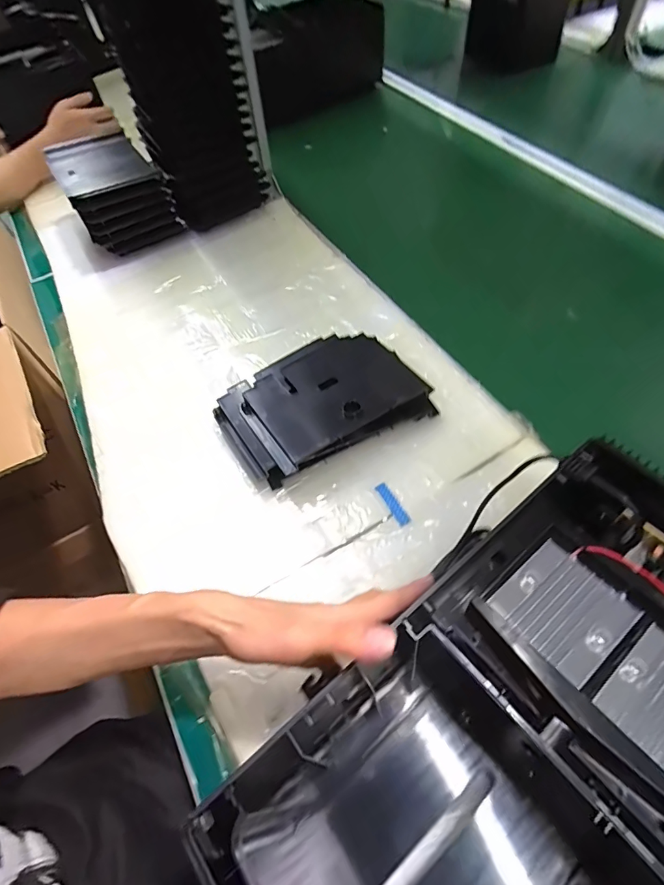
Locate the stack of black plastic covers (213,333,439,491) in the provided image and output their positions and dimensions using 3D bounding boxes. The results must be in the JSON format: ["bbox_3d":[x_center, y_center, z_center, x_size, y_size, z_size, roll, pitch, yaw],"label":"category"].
[{"bbox_3d":[-0.013,-0.048,0.509,0.217,0.059,0.155,-26,60,-12],"label":"stack of black plastic covers"}]

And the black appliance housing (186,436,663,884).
[{"bbox_3d":[0.141,0.183,0.285,0.351,0.138,0.211,-36,62,-18],"label":"black appliance housing"}]

